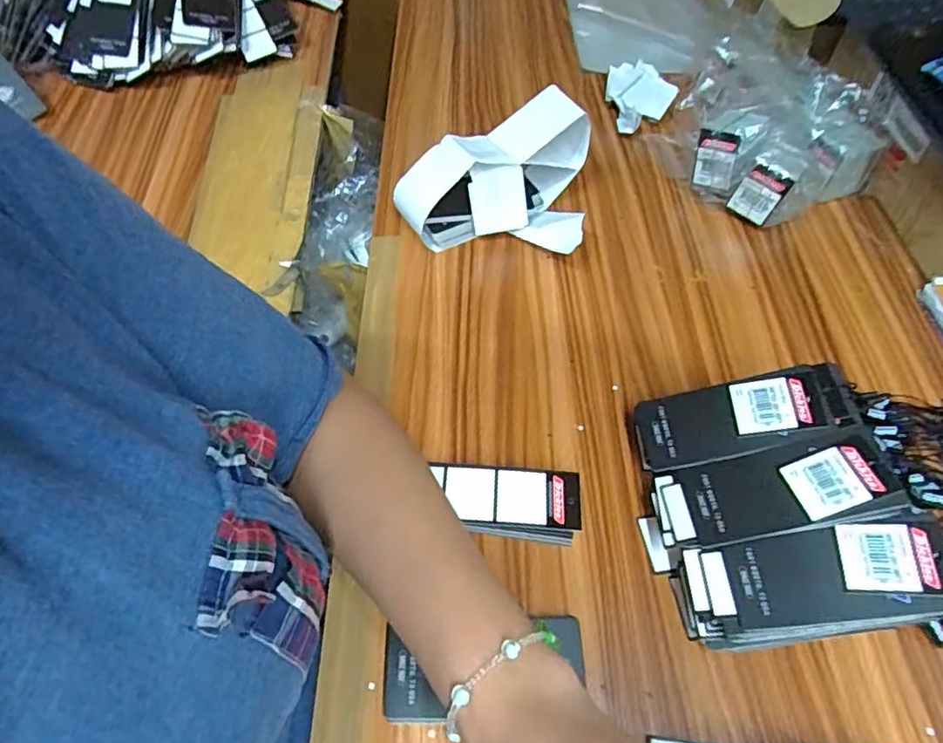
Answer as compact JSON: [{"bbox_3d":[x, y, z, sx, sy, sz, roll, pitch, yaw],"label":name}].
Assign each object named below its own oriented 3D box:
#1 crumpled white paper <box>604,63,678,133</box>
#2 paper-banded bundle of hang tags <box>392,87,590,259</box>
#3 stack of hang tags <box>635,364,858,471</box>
[{"bbox_3d":[0.173,-0.280,0.600,0.057,0.050,0.061,-9,57,-6],"label":"crumpled white paper"},{"bbox_3d":[0.022,-0.168,0.509,0.158,0.083,0.128,12,57,8],"label":"paper-banded bundle of hang tags"},{"bbox_3d":[0.170,0.032,0.378,0.124,0.026,0.044,-15,55,18],"label":"stack of hang tags"}]

